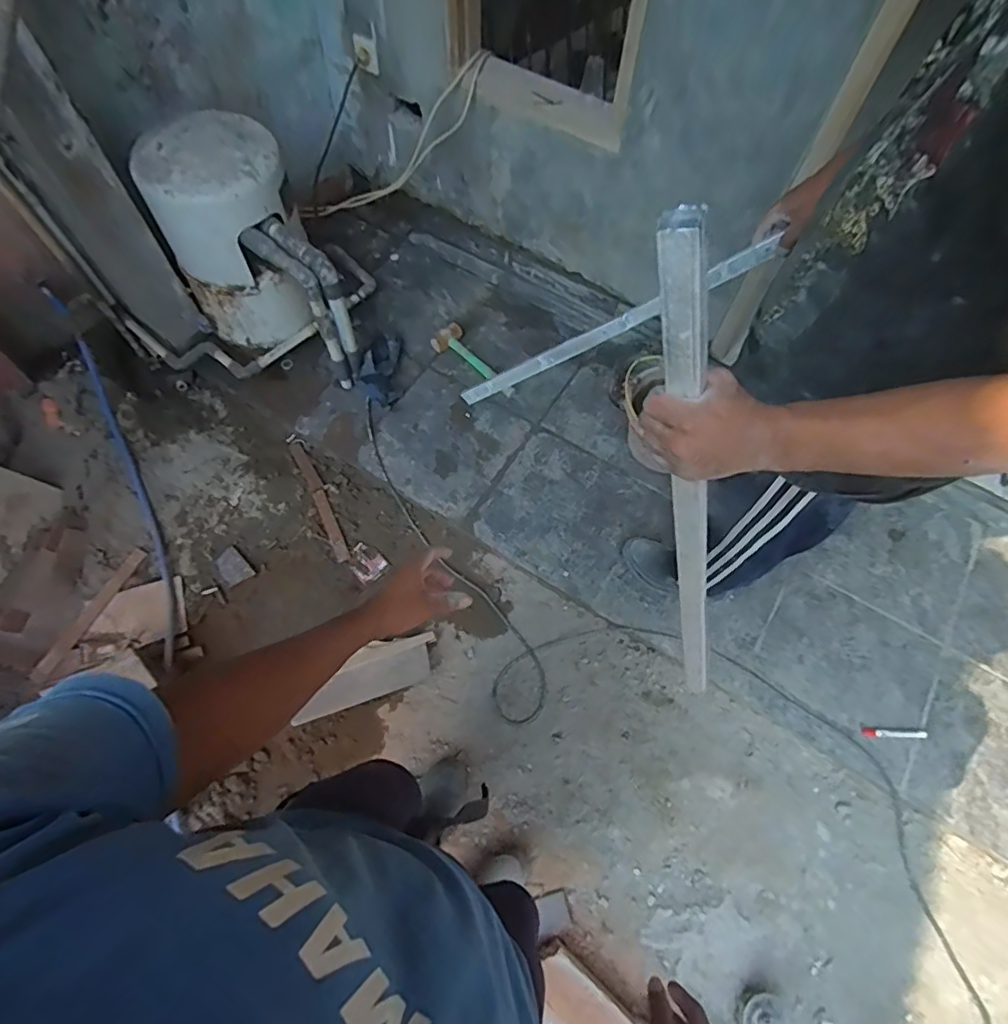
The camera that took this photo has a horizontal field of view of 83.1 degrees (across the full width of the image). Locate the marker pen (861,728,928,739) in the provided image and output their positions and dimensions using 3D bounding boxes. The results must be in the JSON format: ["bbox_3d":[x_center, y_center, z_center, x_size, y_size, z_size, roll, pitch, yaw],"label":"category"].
[{"bbox_3d":[0.905,0.514,1.322,0.145,0.014,0.021,2,63,-1],"label":"marker pen"}]

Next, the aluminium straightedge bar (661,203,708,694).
[{"bbox_3d":[0.232,0.049,0.697,0.030,0.816,0.042,23,63,32],"label":"aluminium straightedge bar"}]

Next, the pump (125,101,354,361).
[{"bbox_3d":[-0.660,-0.661,1.502,0.356,0.471,0.498,-28,67,-15],"label":"pump"}]

